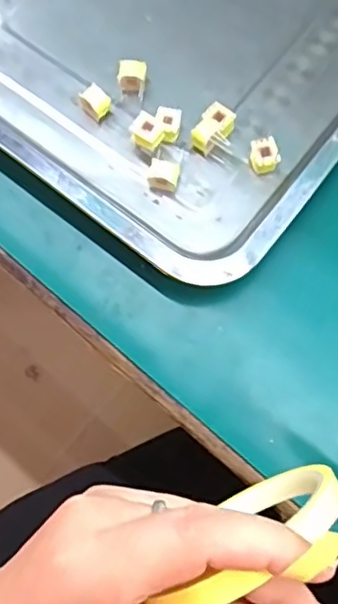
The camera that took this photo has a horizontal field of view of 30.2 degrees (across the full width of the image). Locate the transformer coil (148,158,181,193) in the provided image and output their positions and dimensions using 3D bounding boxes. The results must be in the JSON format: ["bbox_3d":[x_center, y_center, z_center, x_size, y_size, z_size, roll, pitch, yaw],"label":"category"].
[{"bbox_3d":[-0.003,-0.071,0.355,0.016,0.013,0.015,0,75,0],"label":"transformer coil"}]

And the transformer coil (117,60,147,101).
[{"bbox_3d":[-0.022,-0.133,0.374,0.017,0.010,0.020,9,75,2],"label":"transformer coil"}]

